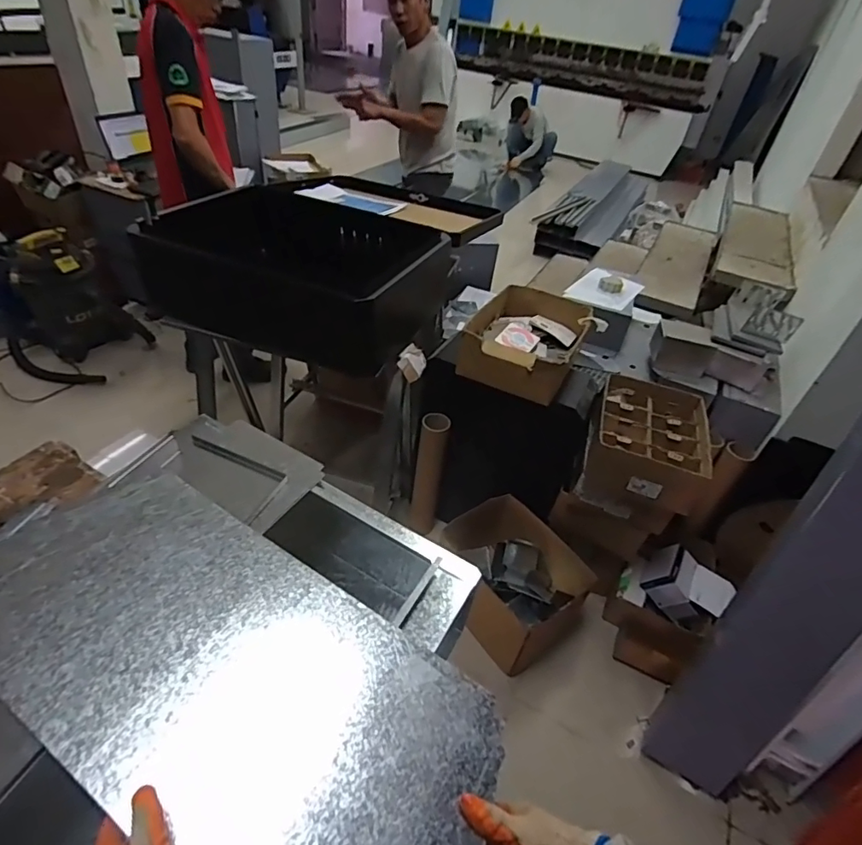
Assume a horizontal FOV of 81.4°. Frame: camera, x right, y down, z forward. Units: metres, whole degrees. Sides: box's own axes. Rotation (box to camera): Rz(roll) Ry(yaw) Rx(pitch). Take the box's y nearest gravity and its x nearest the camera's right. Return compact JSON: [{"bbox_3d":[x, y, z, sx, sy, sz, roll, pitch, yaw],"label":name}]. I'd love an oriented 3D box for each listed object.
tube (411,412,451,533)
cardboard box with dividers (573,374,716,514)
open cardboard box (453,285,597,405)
[{"bbox_3d":[-0.008,0.180,1.693,0.094,0.469,0.079,12,41,5],"label":"tube"},{"bbox_3d":[0.618,0.084,1.491,0.320,0.223,0.398,17,41,11],"label":"cardboard box with dividers"},{"bbox_3d":[0.276,-0.250,1.491,0.317,0.128,0.389,22,42,16],"label":"open cardboard box"}]

